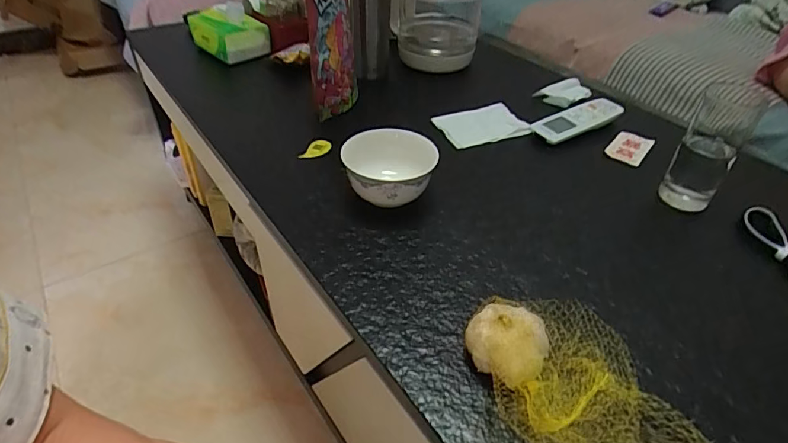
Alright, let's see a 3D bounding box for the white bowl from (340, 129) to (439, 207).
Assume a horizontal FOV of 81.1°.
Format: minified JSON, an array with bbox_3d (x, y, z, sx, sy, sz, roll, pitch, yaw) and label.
[{"bbox_3d":[-0.006,-0.059,0.558,0.108,0.064,0.111,1,41,-1],"label":"white bowl"}]

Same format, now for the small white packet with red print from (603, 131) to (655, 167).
[{"bbox_3d":[0.349,-0.110,0.686,0.052,0.011,0.084,28,49,30],"label":"small white packet with red print"}]

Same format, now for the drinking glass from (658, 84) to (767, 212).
[{"bbox_3d":[0.377,-0.086,0.552,0.060,0.139,0.057,33,50,31],"label":"drinking glass"}]

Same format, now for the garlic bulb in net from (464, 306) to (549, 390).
[{"bbox_3d":[0.091,0.102,0.378,0.062,0.049,0.048,26,46,25],"label":"garlic bulb in net"}]

